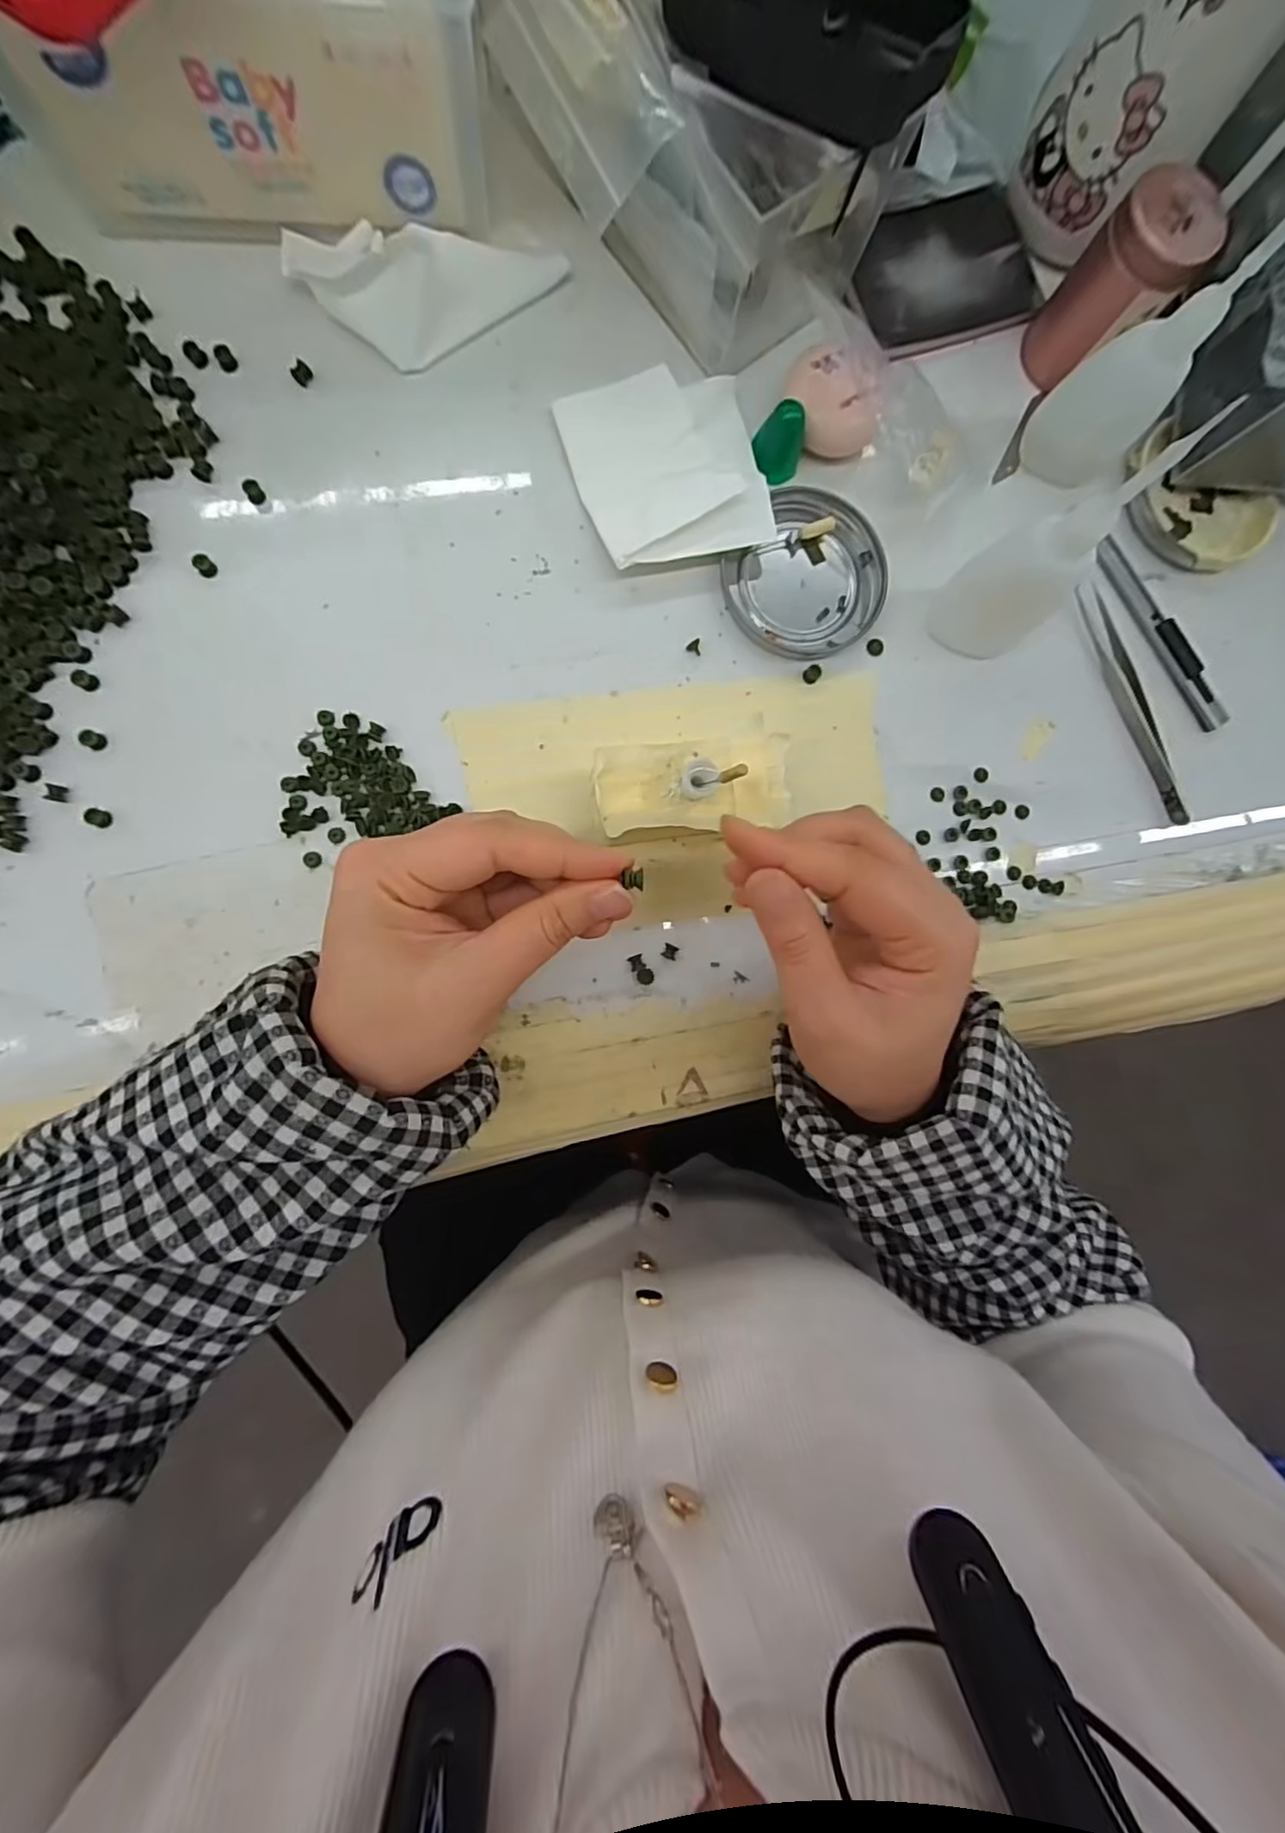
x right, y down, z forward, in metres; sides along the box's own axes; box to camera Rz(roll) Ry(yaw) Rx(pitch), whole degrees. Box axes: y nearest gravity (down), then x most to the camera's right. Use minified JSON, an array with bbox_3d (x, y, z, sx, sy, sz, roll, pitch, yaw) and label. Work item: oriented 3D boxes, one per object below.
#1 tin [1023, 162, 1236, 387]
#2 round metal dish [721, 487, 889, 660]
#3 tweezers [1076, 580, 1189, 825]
[{"bbox_3d":[0.218,-0.289,0.283,0.044,0.062,0.042,0,89,-7],"label":"tin"},{"bbox_3d":[0.080,-0.162,0.293,0.073,0.006,0.076,0,89,-7],"label":"round metal dish"},{"bbox_3d":[0.249,-0.108,0.309,0.013,0.008,0.128,-22,92,-7],"label":"tweezers"}]

